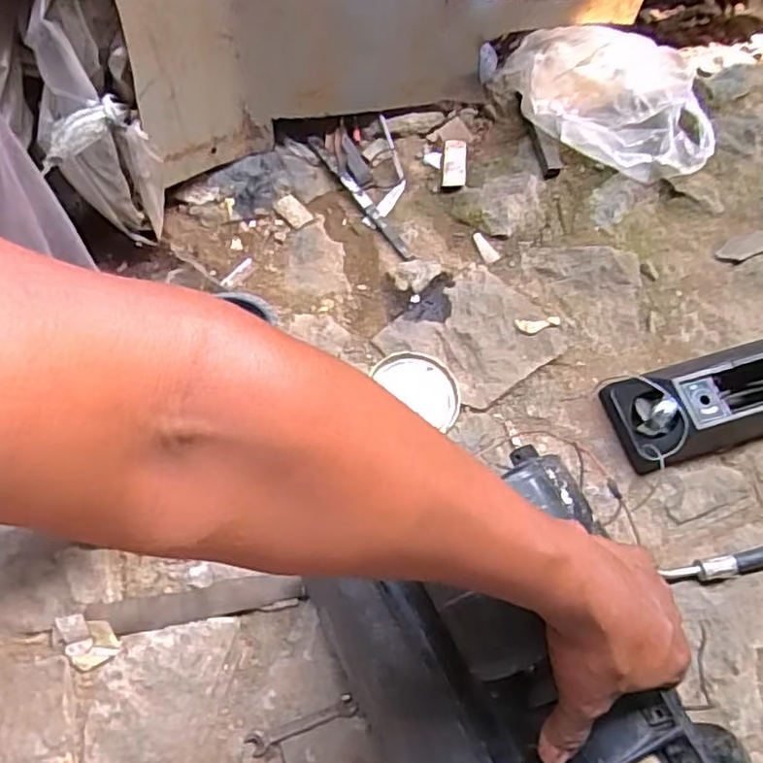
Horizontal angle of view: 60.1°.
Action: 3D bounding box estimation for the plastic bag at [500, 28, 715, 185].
[{"bbox_3d":[0.297,-0.362,0.857,0.296,0.109,0.131,17,68,6],"label":"plastic bag"}]

